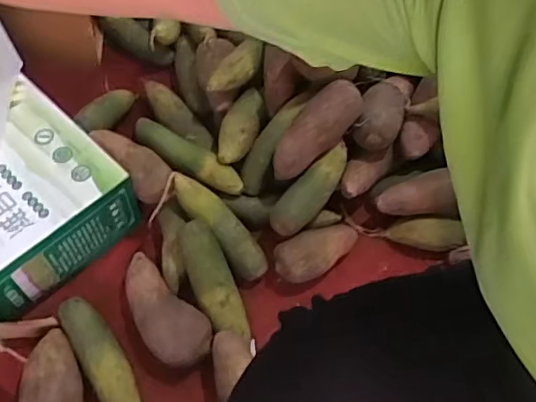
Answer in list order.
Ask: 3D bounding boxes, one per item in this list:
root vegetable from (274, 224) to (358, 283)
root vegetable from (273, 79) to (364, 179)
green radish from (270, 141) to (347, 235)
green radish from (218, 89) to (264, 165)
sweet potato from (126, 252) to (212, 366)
[{"bbox_3d":[0.080,0.072,0.854,0.143,0.046,0.067,-28,64,-20],"label":"root vegetable"},{"bbox_3d":[0.067,-0.106,0.834,0.060,0.065,0.172,41,81,20],"label":"root vegetable"},{"bbox_3d":[0.072,-0.017,0.850,0.046,0.047,0.184,36,62,18],"label":"green radish"},{"bbox_3d":[-0.041,-0.122,0.900,0.056,0.043,0.154,11,57,2],"label":"green radish"},{"bbox_3d":[-0.157,0.157,0.792,0.081,0.065,0.184,-38,67,-25],"label":"sweet potato"}]

